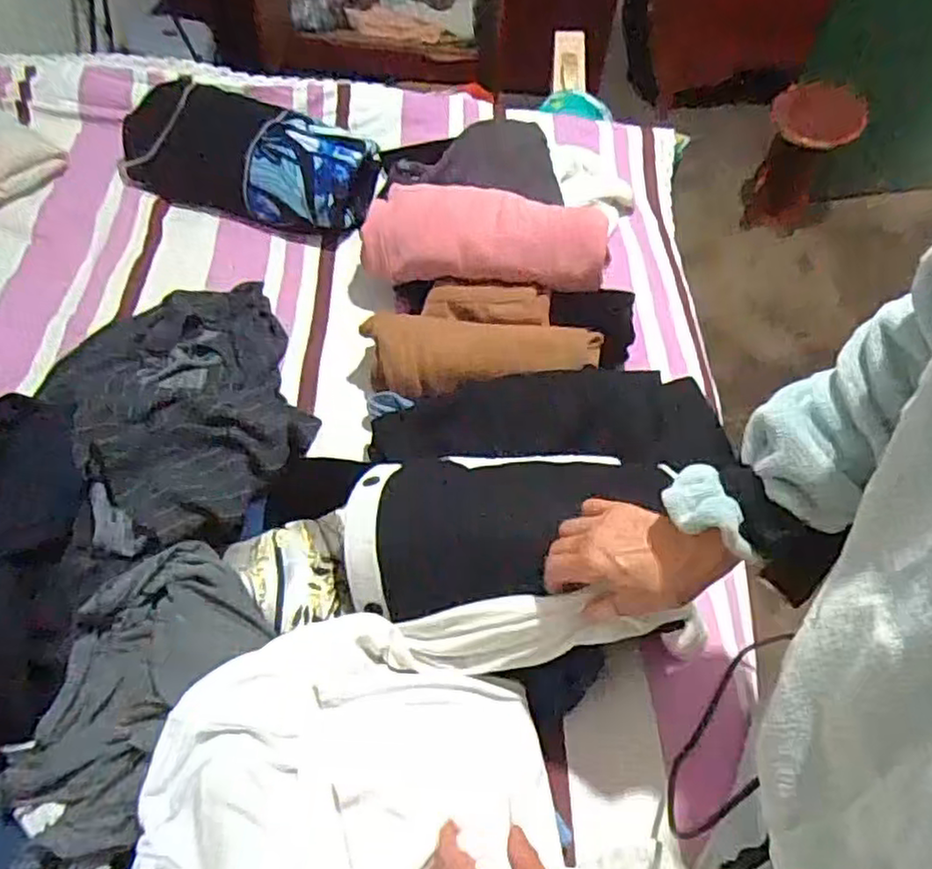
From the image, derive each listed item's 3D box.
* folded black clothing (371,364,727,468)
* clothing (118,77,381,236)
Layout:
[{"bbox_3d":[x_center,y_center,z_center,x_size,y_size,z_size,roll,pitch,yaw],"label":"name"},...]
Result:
[{"bbox_3d":[0.098,-0.019,0.790,0.410,0.070,0.103,0,52,-4],"label":"folded black clothing"},{"bbox_3d":[-0.328,-0.407,1.020,0.403,0.132,0.148,20,54,11],"label":"clothing"}]

